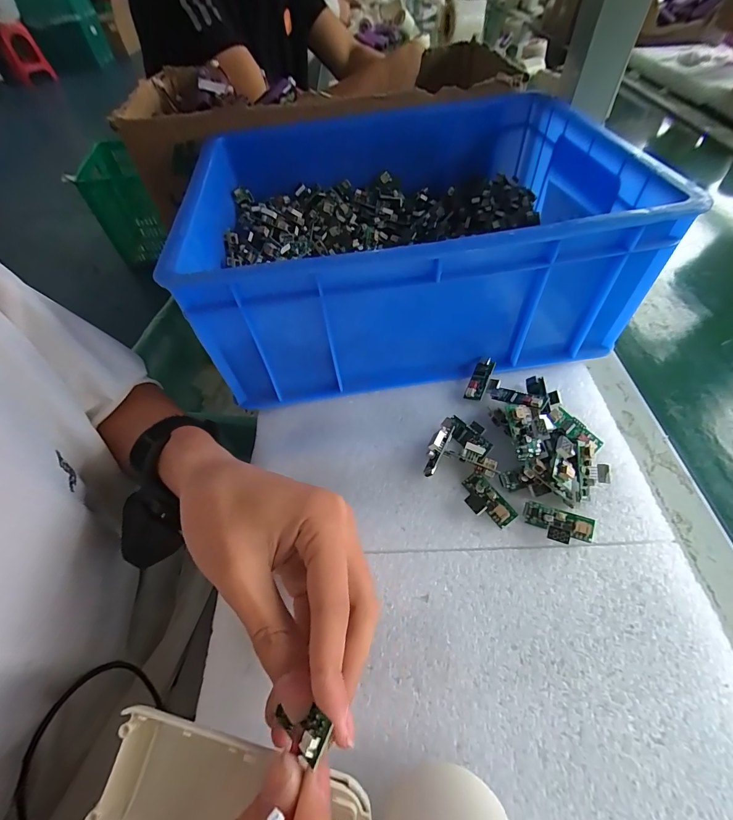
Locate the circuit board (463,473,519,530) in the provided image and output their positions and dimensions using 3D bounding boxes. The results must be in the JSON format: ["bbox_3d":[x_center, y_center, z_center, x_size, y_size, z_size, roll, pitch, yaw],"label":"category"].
[{"bbox_3d":[0.076,0.059,0.239,0.021,0.009,0.037,-32,58,-17],"label":"circuit board"}]

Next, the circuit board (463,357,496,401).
[{"bbox_3d":[0.091,-0.025,0.296,0.014,0.007,0.038,22,71,19],"label":"circuit board"}]

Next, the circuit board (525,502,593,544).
[{"bbox_3d":[0.117,0.070,0.225,0.038,0.012,0.022,16,57,16],"label":"circuit board"}]

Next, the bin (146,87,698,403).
[{"bbox_3d":[0.034,-0.159,0.334,0.325,0.122,0.260,-8,54,-1],"label":"bin"}]

